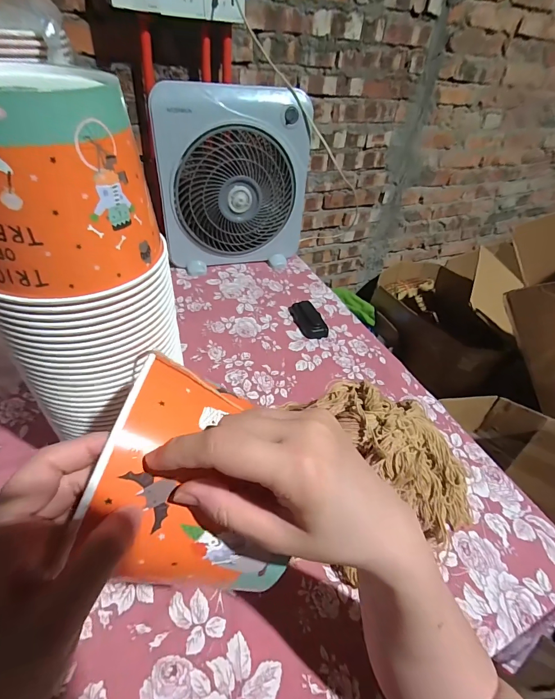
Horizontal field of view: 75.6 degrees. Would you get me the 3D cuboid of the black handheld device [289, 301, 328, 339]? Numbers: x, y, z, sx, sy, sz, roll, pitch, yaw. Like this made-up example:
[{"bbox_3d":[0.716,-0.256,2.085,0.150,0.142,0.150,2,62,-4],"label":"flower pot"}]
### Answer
[{"bbox_3d":[0.066,-0.063,0.746,0.057,0.021,0.104,-14,47,-21],"label":"black handheld device"}]

